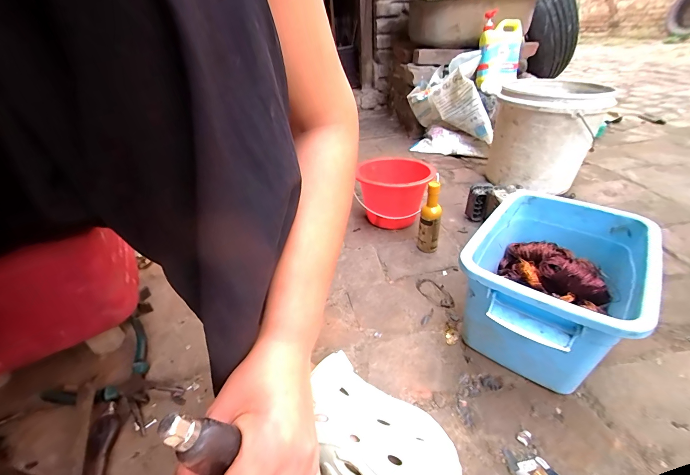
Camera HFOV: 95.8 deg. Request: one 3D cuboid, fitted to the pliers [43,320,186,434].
[{"bbox_3d":[-0.317,0.204,0.442,0.160,0.032,0.136,16,39,29],"label":"pliers"}]

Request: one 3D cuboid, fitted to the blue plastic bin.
[{"bbox_3d":[0.289,0.073,0.452,0.190,0.162,0.283,22,43,35],"label":"blue plastic bin"}]

